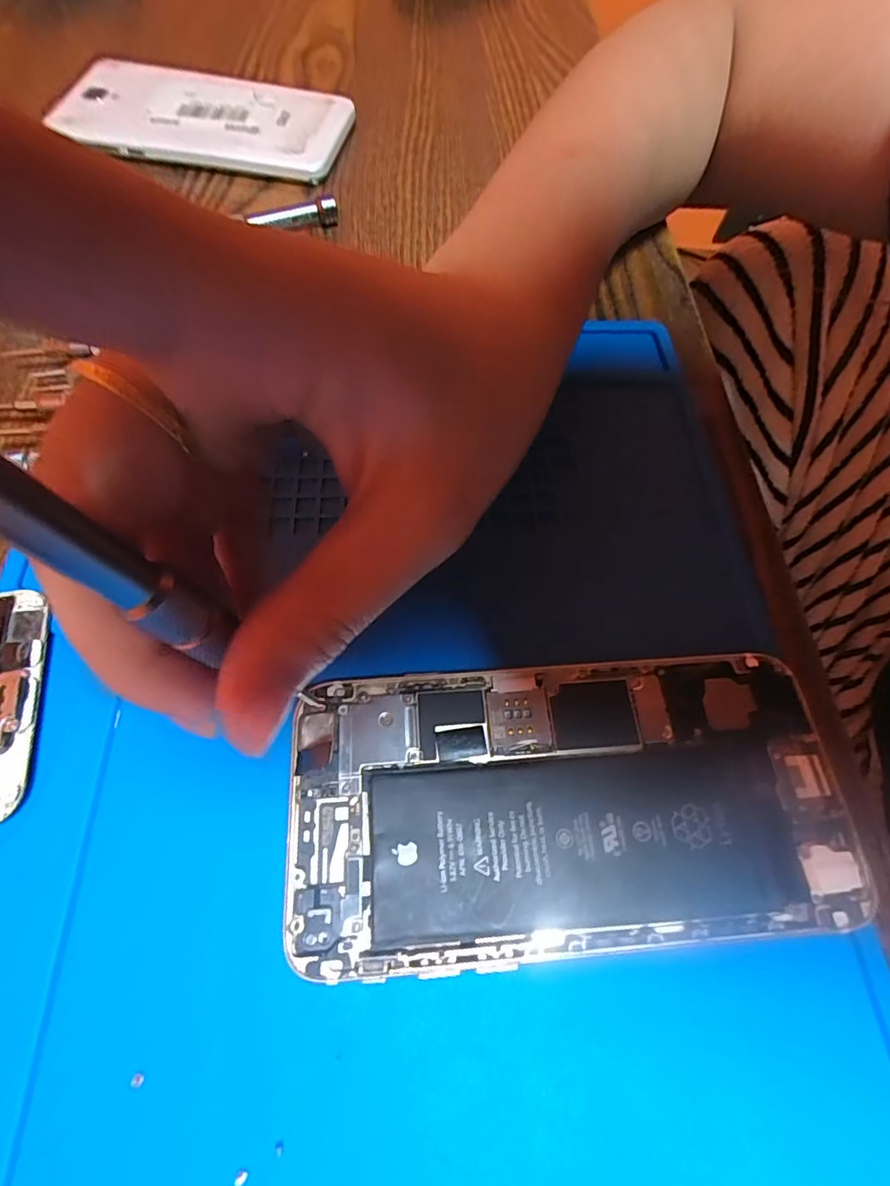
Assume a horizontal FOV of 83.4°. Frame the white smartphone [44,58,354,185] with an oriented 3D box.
[{"bbox_3d":[-0.124,-0.243,0.257,0.142,0.012,0.066,12,65,3],"label":"white smartphone"}]

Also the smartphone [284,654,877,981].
[{"bbox_3d":[0.030,0.051,0.127,0.134,0.009,0.065,-3,65,-4],"label":"smartphone"}]

